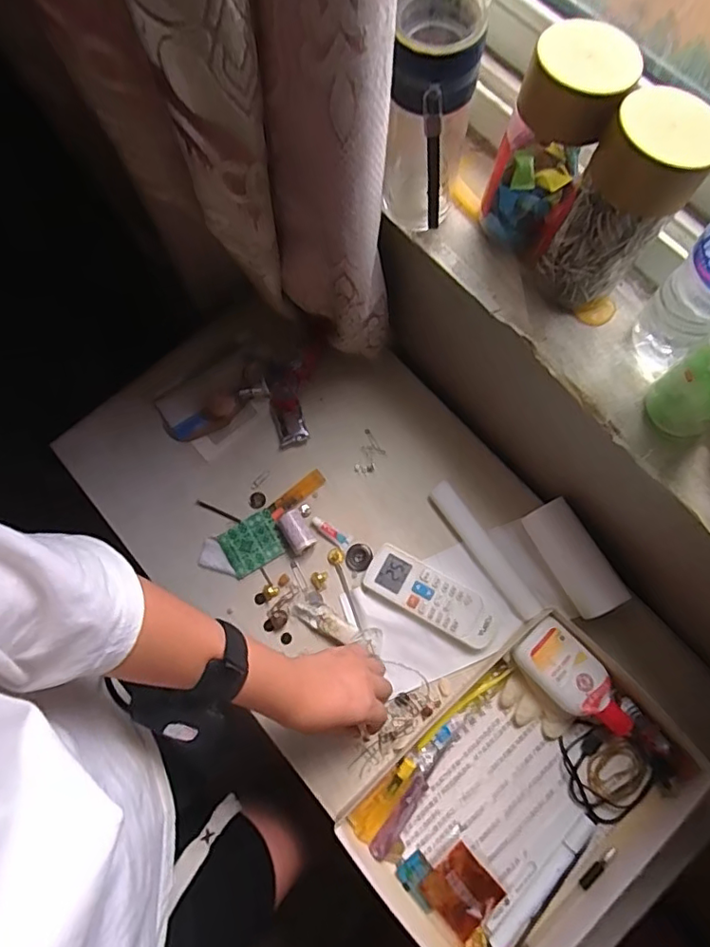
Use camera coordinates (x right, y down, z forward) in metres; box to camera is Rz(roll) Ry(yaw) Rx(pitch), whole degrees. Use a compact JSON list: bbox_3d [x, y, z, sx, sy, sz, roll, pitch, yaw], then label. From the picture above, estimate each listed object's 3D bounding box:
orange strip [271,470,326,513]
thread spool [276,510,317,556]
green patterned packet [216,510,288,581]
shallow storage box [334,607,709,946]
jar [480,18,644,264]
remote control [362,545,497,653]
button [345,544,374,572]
[{"bbox_3d":[-0.066,0.023,0.650,0.069,0.005,0.019,-39,77,-8],"label":"orange strip"},{"bbox_3d":[-0.067,0.066,0.626,0.029,0.024,0.049,-31,76,-7],"label":"thread spool"},{"bbox_3d":[-0.116,0.081,0.633,0.065,0.008,0.057,-28,76,-6],"label":"green patterned packet"},{"bbox_3d":[0.174,0.330,0.541,0.312,0.038,0.246,-42,78,-9],"label":"shallow storage box"},{"bbox_3d":[0.154,-0.254,0.439,0.073,0.143,0.077,0,75,1],"label":"jar"},{"bbox_3d":[0.084,0.137,0.607,0.147,0.012,0.057,31,78,9],"label":"remote control"},{"bbox_3d":[0.005,0.095,0.627,0.031,0.010,0.031,0,75,1],"label":"button"}]

